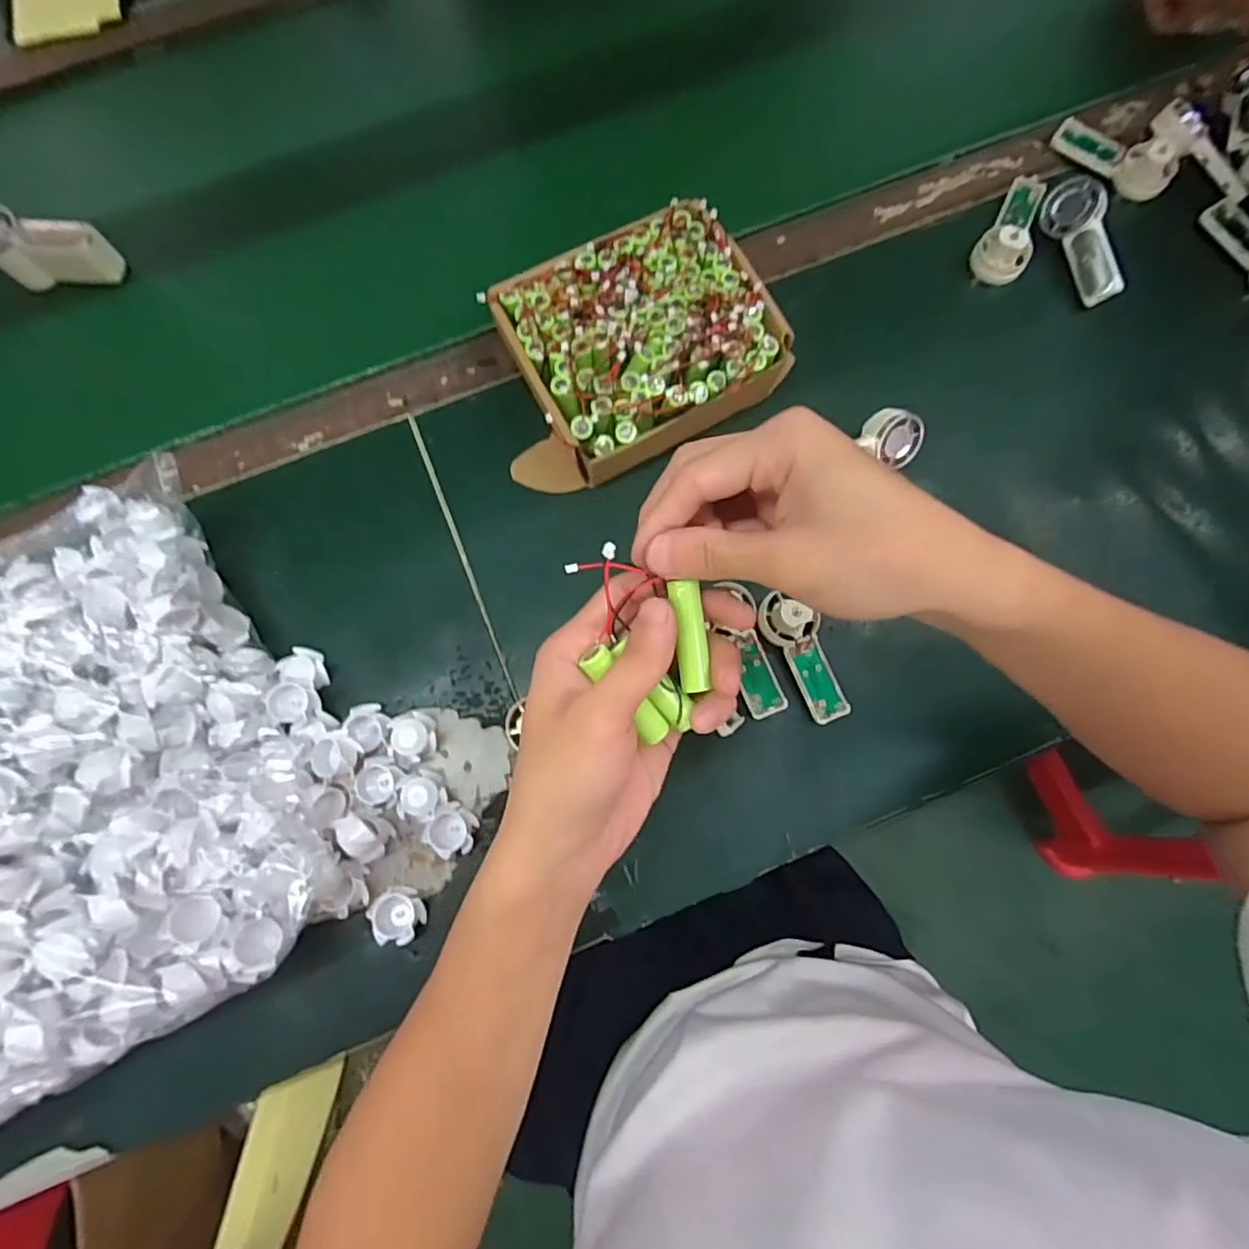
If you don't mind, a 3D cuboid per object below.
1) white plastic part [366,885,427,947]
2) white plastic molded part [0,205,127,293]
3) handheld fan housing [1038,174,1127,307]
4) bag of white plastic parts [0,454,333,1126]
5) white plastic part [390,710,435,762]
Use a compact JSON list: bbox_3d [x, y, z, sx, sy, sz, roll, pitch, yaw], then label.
[{"bbox_3d":[-0.145,0.186,0.399,0.032,0.018,0.030,0,78,1],"label":"white plastic part"},{"bbox_3d":[-0.456,-0.297,0.498,0.091,0.045,0.041,2,78,-13],"label":"white plastic molded part"},{"bbox_3d":[0.350,-0.291,0.476,0.011,0.037,0.092,-26,94,-47],"label":"handheld fan housing"},{"bbox_3d":[-0.353,0.112,0.359,0.319,0.134,0.336,-27,79,-4],"label":"bag of white plastic parts"},{"bbox_3d":[-0.142,0.076,0.422,0.029,0.017,0.032,-3,78,1],"label":"white plastic part"}]

